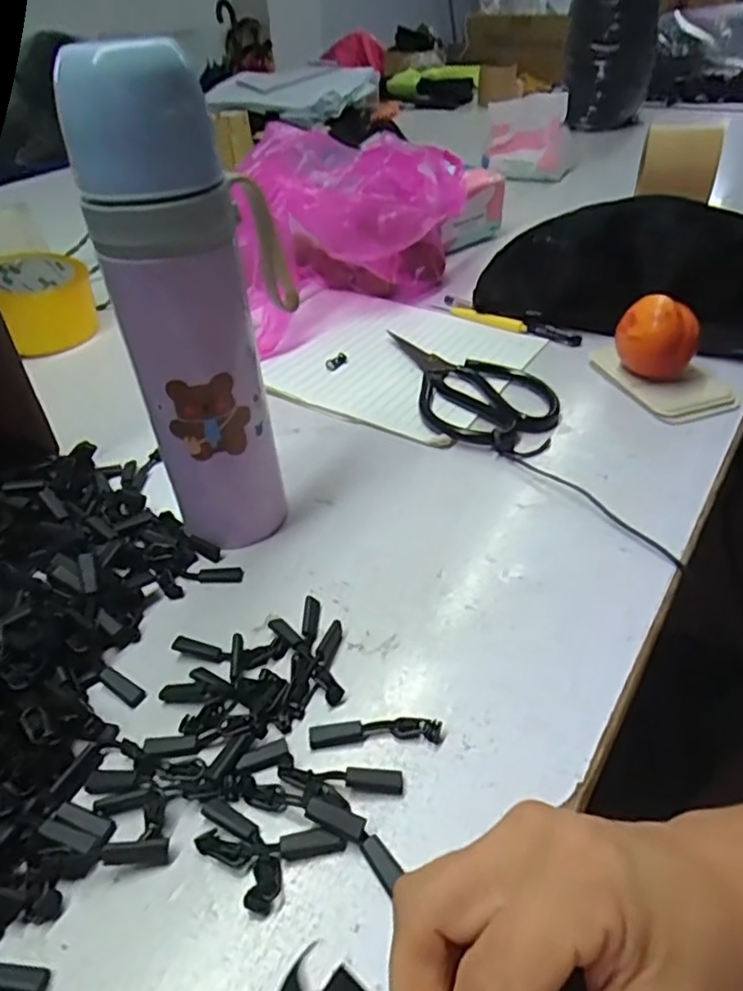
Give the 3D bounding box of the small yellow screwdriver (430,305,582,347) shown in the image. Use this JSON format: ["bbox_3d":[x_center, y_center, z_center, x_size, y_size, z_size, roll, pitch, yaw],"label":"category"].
[{"bbox_3d":[0.119,-0.159,0.578,0.145,0.012,0.015,24,47,27],"label":"small yellow screwdriver"}]

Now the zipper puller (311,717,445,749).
[{"bbox_3d":[0.002,0.105,0.282,0.058,0.005,0.011,-3,41,0],"label":"zipper puller"}]

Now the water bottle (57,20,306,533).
[{"bbox_3d":[-0.087,-0.085,0.332,0.070,0.237,0.082,-5,41,-3],"label":"water bottle"}]

